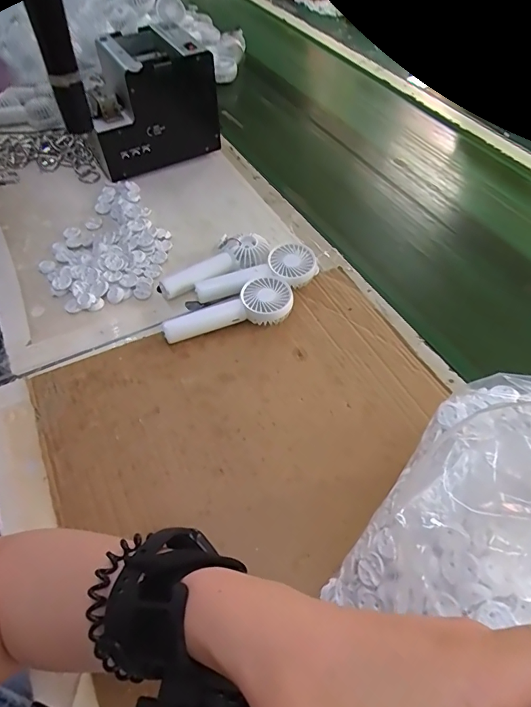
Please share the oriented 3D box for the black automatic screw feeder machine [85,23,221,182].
[{"bbox_3d":[-0.181,-0.369,0.638,0.175,0.148,0.139,-29,60,-22],"label":"black automatic screw feeder machine"}]

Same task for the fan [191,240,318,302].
[{"bbox_3d":[-0.005,-0.090,0.508,0.147,0.030,0.064,-24,58,-19],"label":"fan"}]

